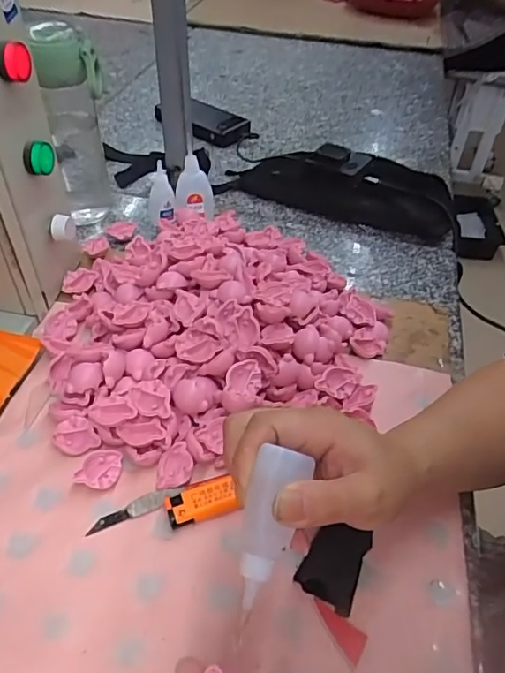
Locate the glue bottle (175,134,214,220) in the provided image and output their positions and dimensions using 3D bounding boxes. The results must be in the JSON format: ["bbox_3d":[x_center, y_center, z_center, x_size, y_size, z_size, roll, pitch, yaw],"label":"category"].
[{"bbox_3d":[-0.071,-0.187,0.636,0.046,0.092,0.024,1,49,-5],"label":"glue bottle"}]

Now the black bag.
[{"bbox_3d":[0.126,-0.214,0.727,0.300,0.048,0.139,22,50,13],"label":"black bag"}]

